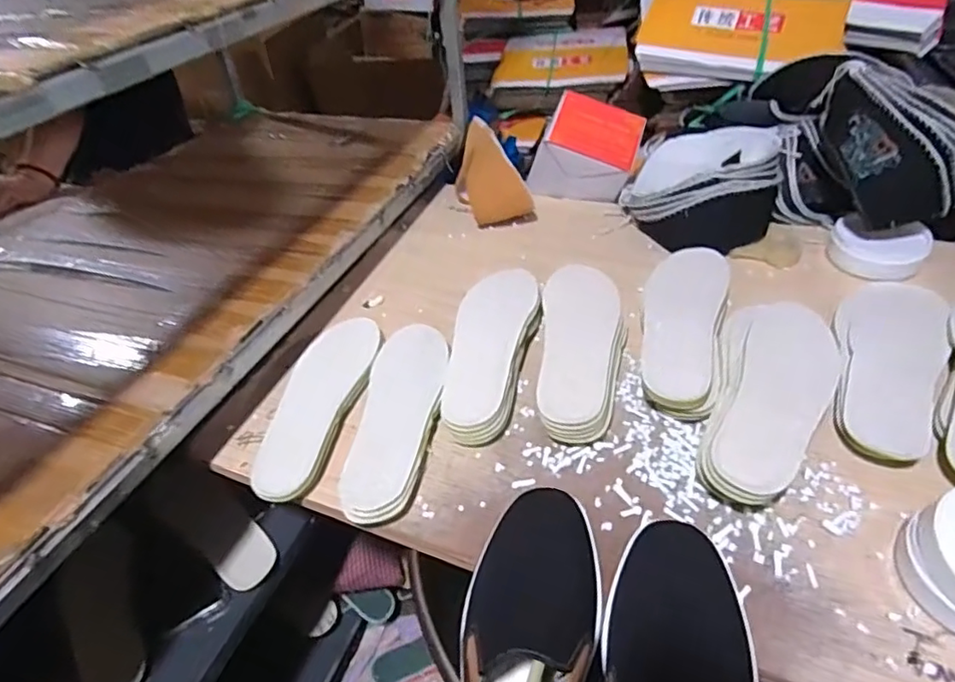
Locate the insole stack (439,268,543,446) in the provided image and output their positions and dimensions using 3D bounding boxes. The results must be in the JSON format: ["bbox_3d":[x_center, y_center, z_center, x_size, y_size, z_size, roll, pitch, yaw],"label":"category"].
[{"bbox_3d":[0.016,0.004,0.637,0.084,0.045,0.239,5,42,13],"label":"insole stack"}]

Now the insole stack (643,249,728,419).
[{"bbox_3d":[0.221,-0.017,0.625,0.084,0.040,0.239,9,43,17],"label":"insole stack"}]

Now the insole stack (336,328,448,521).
[{"bbox_3d":[-0.079,0.067,0.588,0.082,0.027,0.238,0,41,7],"label":"insole stack"}]

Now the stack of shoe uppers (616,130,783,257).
[{"bbox_3d":[0.314,-0.229,0.812,0.196,0.101,0.278,16,45,23],"label":"stack of shoe uppers"}]

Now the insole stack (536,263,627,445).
[{"bbox_3d":[0.114,0.006,0.624,0.086,0.041,0.237,2,42,9],"label":"insole stack"}]

